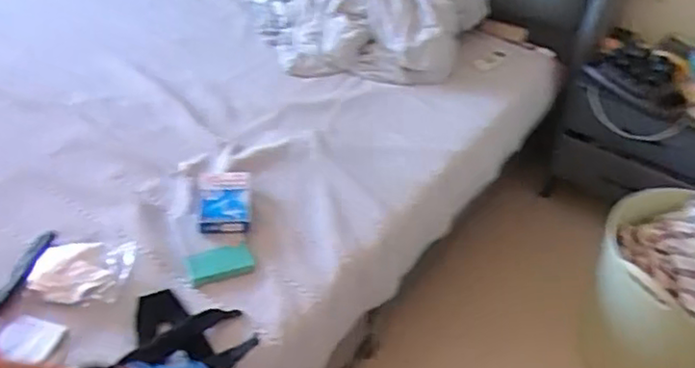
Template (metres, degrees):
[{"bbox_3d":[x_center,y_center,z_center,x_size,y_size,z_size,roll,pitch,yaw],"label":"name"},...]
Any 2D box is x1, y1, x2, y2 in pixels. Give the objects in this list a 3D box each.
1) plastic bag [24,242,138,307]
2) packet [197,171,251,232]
[{"bbox_3d":[-0.490,0.158,1.216,0.166,0.031,0.137,4,41,-1],"label":"plastic bag"},{"bbox_3d":[-0.259,0.038,1.377,0.106,0.024,0.170,-2,42,-7],"label":"packet"}]

